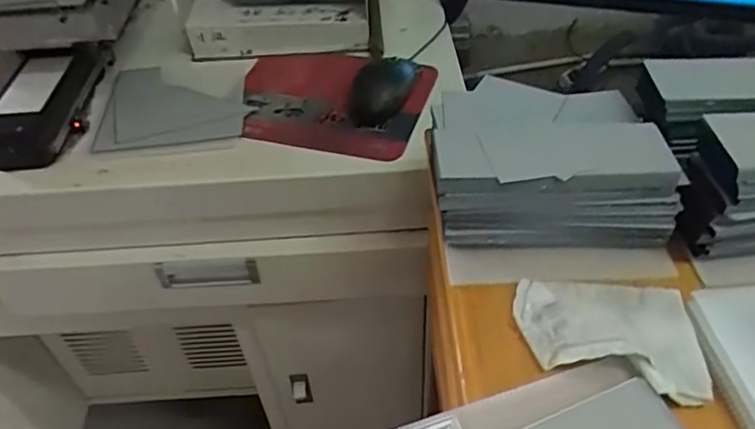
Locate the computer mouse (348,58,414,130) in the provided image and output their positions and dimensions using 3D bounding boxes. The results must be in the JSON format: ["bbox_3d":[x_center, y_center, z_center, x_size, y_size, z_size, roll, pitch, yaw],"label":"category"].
[{"bbox_3d":[0.007,-0.137,0.649,0.057,0.034,0.093,14,48,17],"label":"computer mouse"}]

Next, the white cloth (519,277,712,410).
[{"bbox_3d":[0.144,0.069,0.371,0.113,0.024,0.074,12,47,15],"label":"white cloth"}]

